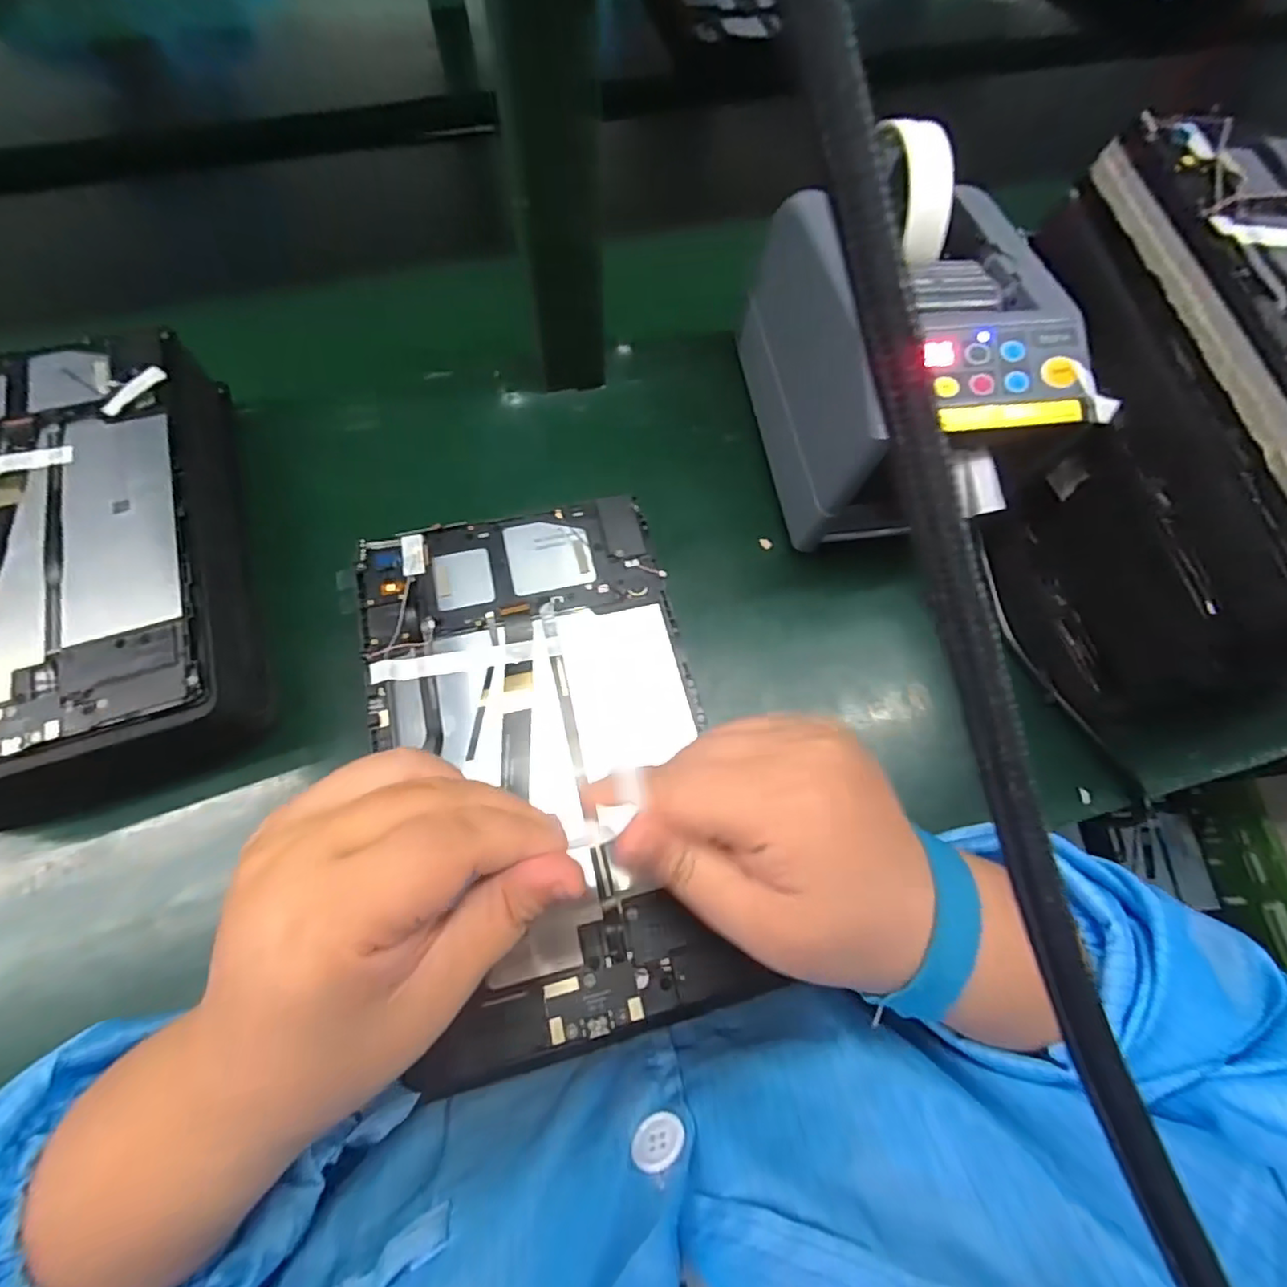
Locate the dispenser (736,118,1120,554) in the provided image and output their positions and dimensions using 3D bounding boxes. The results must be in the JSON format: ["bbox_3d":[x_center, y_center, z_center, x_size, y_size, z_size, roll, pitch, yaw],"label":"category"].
[{"bbox_3d":[0.134,-0.148,0.338,0.119,0.150,0.202,-11,68,-7],"label":"dispenser"}]

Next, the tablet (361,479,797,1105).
[{"bbox_3d":[-0.045,0.044,0.272,0.143,0.007,0.237,-12,68,-7],"label":"tablet"}]

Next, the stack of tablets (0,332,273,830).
[{"bbox_3d":[-0.295,-0.041,0.316,0.156,0.063,0.254,-17,69,-9],"label":"stack of tablets"}]

